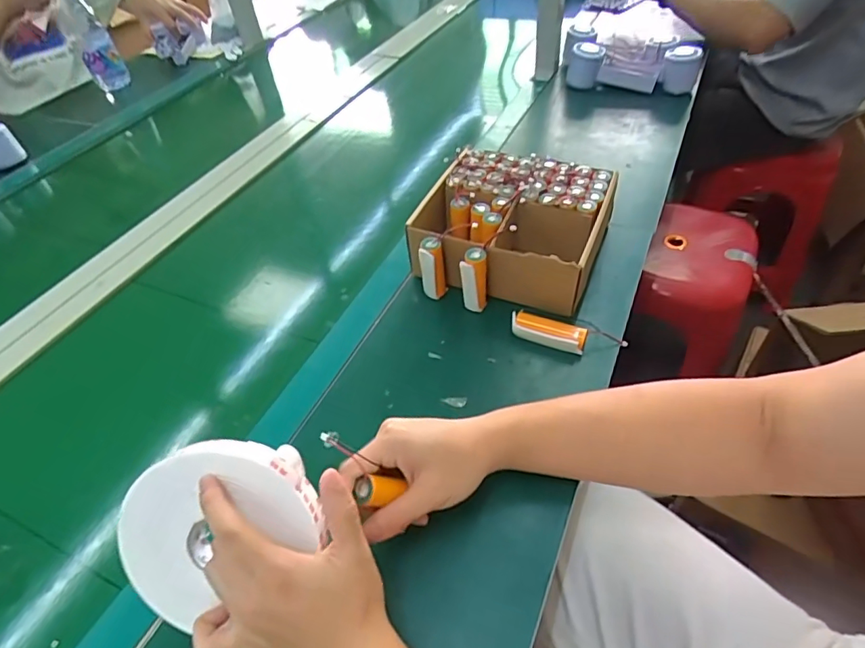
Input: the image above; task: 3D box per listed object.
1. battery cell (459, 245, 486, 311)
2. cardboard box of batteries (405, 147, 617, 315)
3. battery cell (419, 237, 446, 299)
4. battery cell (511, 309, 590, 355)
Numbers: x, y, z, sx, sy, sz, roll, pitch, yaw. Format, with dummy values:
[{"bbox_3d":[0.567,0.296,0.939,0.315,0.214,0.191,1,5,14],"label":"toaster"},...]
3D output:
[{"bbox_3d":[0.043,-0.043,0.528,0.026,0.075,0.021,-2,47,5],"label":"battery cell"},{"bbox_3d":[0.094,-0.115,0.586,0.192,0.074,0.180,17,51,21],"label":"cardboard box of batteries"},{"bbox_3d":[0.000,-0.055,0.542,0.024,0.072,0.023,-9,47,-2],"label":"battery cell"},{"bbox_3d":[0.116,0.007,0.509,0.073,0.020,0.022,16,51,20],"label":"battery cell"}]

